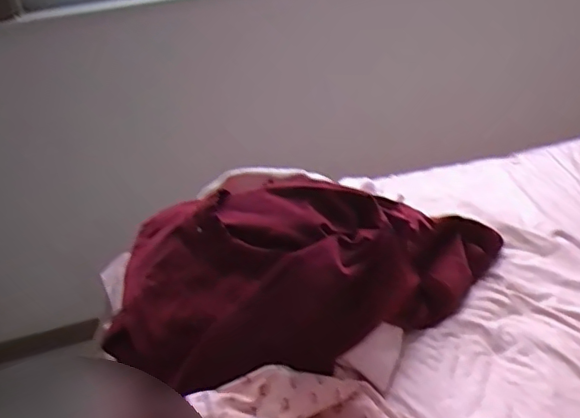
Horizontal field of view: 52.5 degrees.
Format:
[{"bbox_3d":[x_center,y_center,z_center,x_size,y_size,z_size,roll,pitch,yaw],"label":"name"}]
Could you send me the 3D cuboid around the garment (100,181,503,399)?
[{"bbox_3d":[0.017,0.057,0.854,0.559,0.167,0.348,-21,33,-26],"label":"garment"}]

